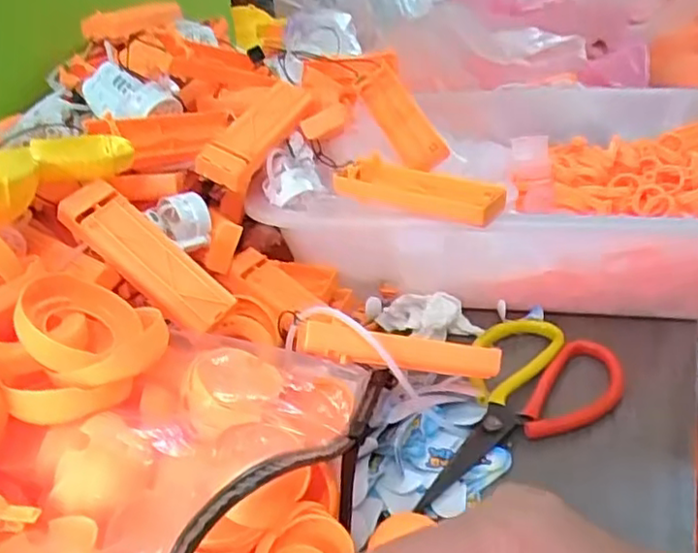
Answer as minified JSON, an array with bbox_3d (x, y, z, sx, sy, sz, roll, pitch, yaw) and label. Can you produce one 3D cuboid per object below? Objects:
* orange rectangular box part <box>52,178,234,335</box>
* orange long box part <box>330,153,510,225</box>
[{"bbox_3d":[-0.112,-0.011,0.367,0.104,0.019,0.028,40,41,3],"label":"orange rectangular box part"},{"bbox_3d":[0.042,-0.055,0.412,0.110,0.018,0.031,17,36,33],"label":"orange long box part"}]

